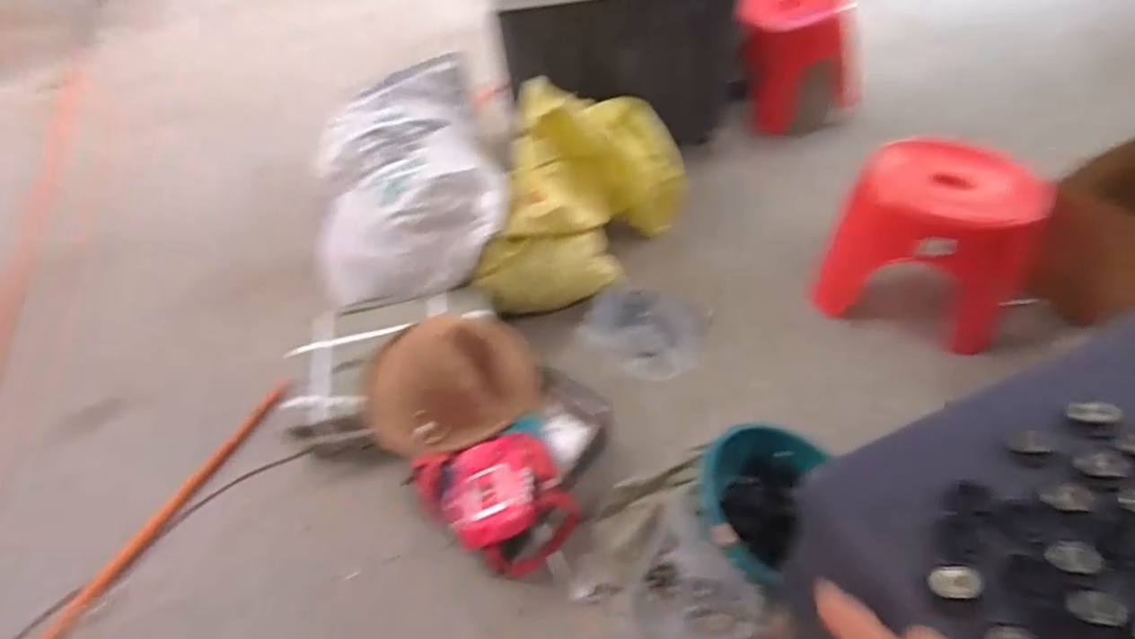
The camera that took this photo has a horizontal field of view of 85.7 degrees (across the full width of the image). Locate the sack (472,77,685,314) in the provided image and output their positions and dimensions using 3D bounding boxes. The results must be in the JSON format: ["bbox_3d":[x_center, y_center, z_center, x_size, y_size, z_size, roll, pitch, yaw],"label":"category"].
[{"bbox_3d":[0.040,-0.238,1.246,0.369,0.285,0.410,4,49,9],"label":"sack"}]

